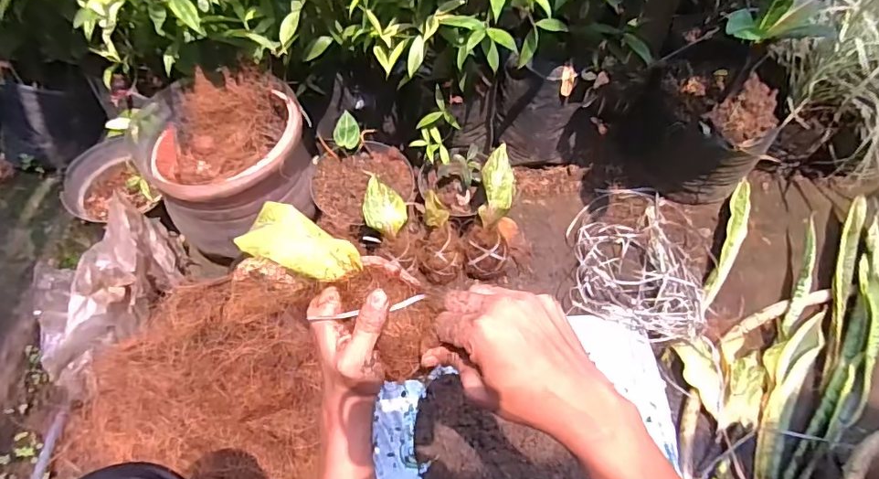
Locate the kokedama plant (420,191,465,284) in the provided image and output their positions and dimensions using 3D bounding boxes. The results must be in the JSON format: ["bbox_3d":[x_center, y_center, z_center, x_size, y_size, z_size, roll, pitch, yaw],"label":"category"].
[{"bbox_3d":[0.004,0.004,0.843,0.075,0.166,0.067,-4,54,-3],"label":"kokedama plant"}]

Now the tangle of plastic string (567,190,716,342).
[{"bbox_3d":[0.356,0.024,0.885,0.232,0.068,0.312,16,55,12],"label":"tangle of plastic string"}]

